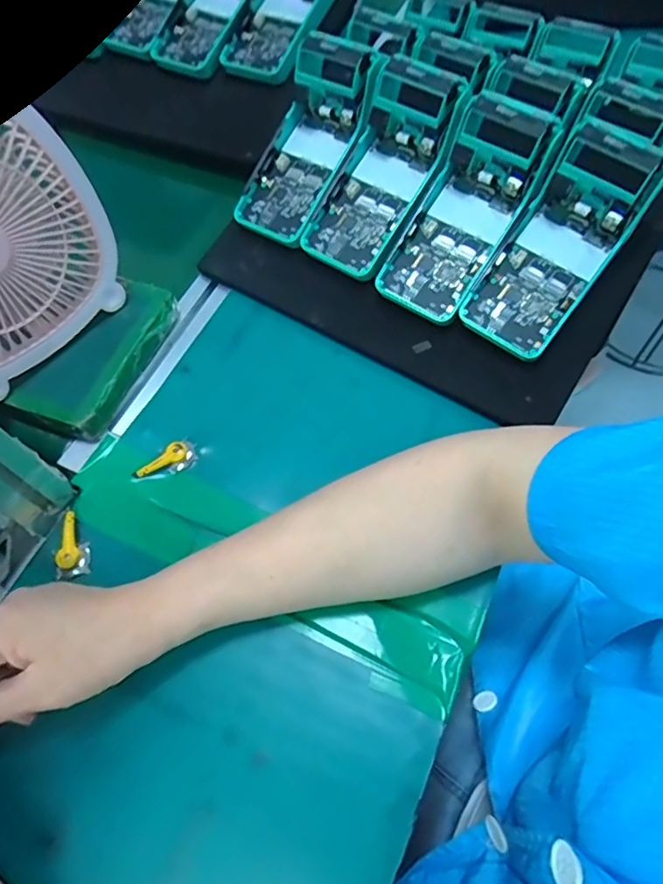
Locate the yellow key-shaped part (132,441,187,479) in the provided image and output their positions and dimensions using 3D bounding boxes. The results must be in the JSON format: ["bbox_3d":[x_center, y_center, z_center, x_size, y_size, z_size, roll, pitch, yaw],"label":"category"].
[{"bbox_3d":[-0.133,0.016,0.427,0.044,0.008,0.014,-35,64,-14],"label":"yellow key-shaped part"}]

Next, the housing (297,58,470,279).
[{"bbox_3d":[0.047,-0.232,0.482,0.082,0.042,0.171,33,102,20],"label":"housing"}]

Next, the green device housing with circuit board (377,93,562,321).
[{"bbox_3d":[0.111,-0.189,0.458,0.080,0.046,0.176,33,101,20],"label":"green device housing with circuit board"}]

